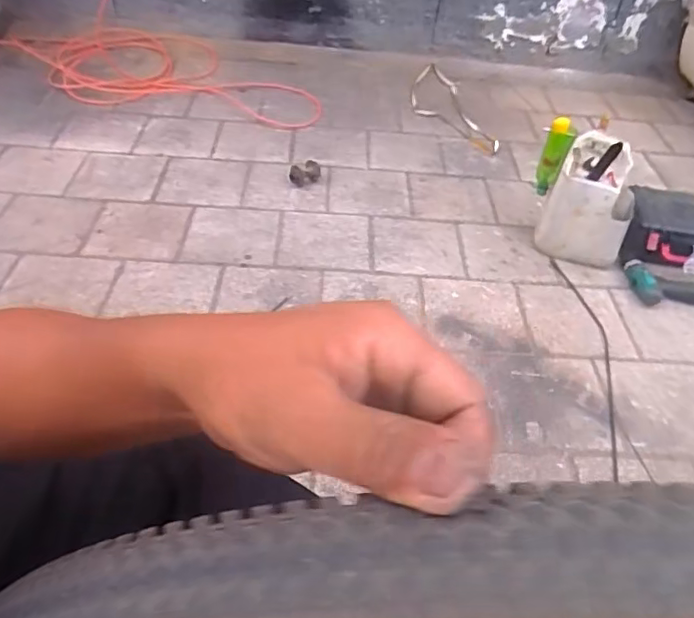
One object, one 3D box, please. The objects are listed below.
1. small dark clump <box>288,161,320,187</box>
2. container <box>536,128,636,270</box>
[{"bbox_3d":[-0.124,-0.401,1.651,0.097,0.047,0.075,-19,51,-19],"label":"small dark clump"},{"bbox_3d":[0.624,-0.288,1.408,0.214,0.315,0.170,19,49,15],"label":"container"}]

